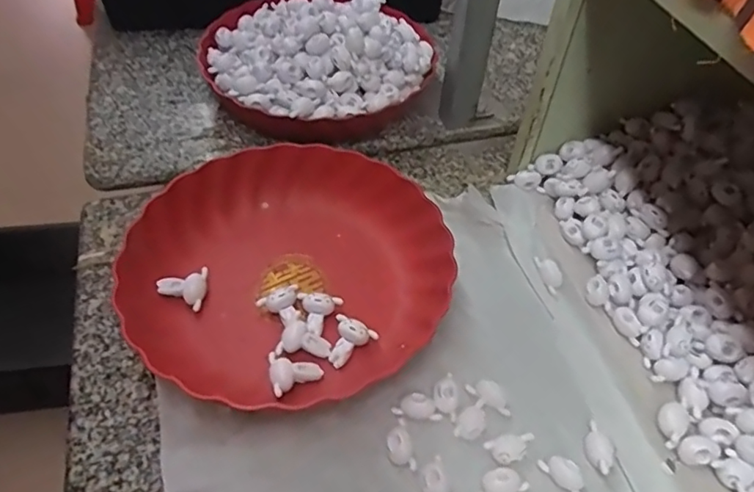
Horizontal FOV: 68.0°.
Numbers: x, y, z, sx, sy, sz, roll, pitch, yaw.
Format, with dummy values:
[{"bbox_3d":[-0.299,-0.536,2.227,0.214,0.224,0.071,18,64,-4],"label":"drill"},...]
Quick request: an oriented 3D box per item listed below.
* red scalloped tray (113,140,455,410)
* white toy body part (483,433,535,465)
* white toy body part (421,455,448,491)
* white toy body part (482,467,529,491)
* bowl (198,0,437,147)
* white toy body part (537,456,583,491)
[{"bbox_3d":[-0.070,0.012,0.445,0.241,0.049,0.221,-21,54,-20],"label":"red scalloped tray"},{"bbox_3d":[0.089,0.132,0.369,0.030,0.009,0.018,-18,53,-18],"label":"white toy body part"},{"bbox_3d":[0.036,0.148,0.351,0.015,0.014,0.032,-5,50,-8],"label":"white toy body part"},{"bbox_3d":[0.079,0.150,0.353,0.032,0.013,0.016,-12,51,-13],"label":"white toy body part"},{"bbox_3d":[-0.062,-0.207,0.595,0.230,0.097,0.220,2,49,-2],"label":"bowl"},{"bbox_3d":[0.121,0.146,0.358,0.015,0.010,0.033,-29,57,-25],"label":"white toy body part"}]

